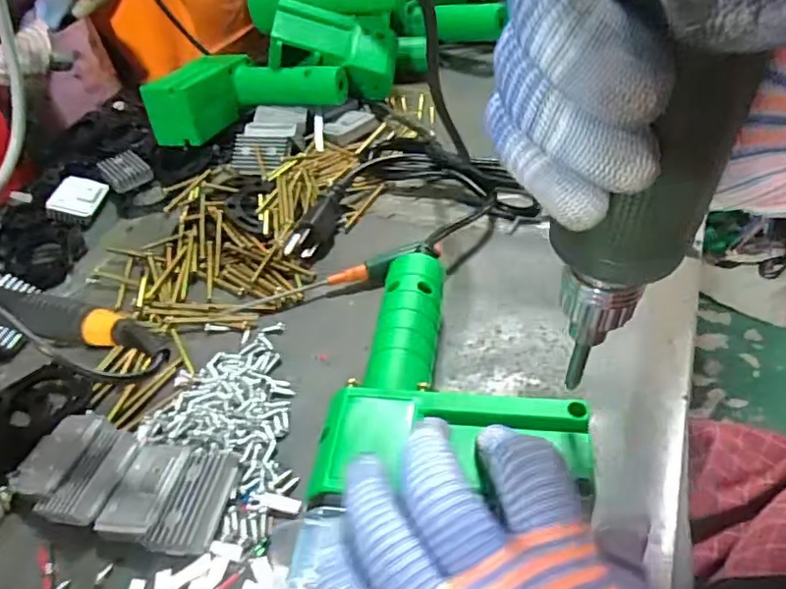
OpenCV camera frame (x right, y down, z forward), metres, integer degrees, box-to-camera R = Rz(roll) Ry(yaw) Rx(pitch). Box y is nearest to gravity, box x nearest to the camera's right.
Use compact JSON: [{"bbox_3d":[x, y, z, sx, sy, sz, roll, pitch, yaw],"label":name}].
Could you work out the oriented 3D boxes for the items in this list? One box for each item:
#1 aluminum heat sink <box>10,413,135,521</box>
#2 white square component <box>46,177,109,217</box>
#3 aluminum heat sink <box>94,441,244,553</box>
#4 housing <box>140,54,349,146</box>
[{"bbox_3d":[-0.161,0.089,0.298,0.056,0.017,0.052,-3,44,3],"label":"aluminum heat sink"},{"bbox_3d":[-0.255,-0.079,0.476,0.034,0.006,0.040,24,54,-7],"label":"white square component"},{"bbox_3d":[-0.108,0.096,0.282,0.055,0.014,0.051,5,45,11],"label":"aluminum heat sink"},{"bbox_3d":[-0.135,-0.185,0.536,0.169,0.060,0.078,-19,45,-12],"label":"housing"}]

